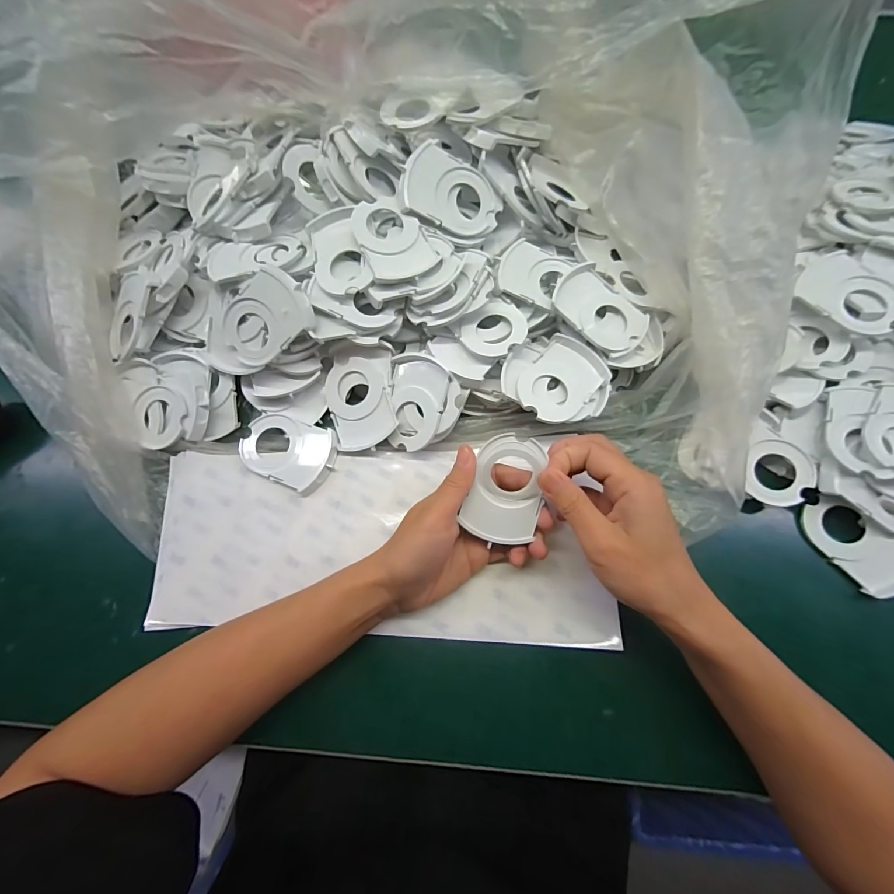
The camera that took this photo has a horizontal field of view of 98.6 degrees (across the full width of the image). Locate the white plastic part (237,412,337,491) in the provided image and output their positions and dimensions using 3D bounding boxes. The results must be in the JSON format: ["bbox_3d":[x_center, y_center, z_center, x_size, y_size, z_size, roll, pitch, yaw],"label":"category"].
[{"bbox_3d":[-0.136,0.003,0.330,0.077,0.012,0.054,21,73,8],"label":"white plastic part"}]

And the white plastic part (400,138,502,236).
[{"bbox_3d":[0.004,-0.207,0.318,0.083,0.006,0.058,27,87,-19],"label":"white plastic part"}]

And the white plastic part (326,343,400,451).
[{"bbox_3d":[-0.076,-0.045,0.334,0.060,0.006,0.092,-7,87,12],"label":"white plastic part"}]

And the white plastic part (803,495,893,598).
[{"bbox_3d":[0.317,0.077,0.296,0.078,0.010,0.054,31,90,21],"label":"white plastic part"}]

